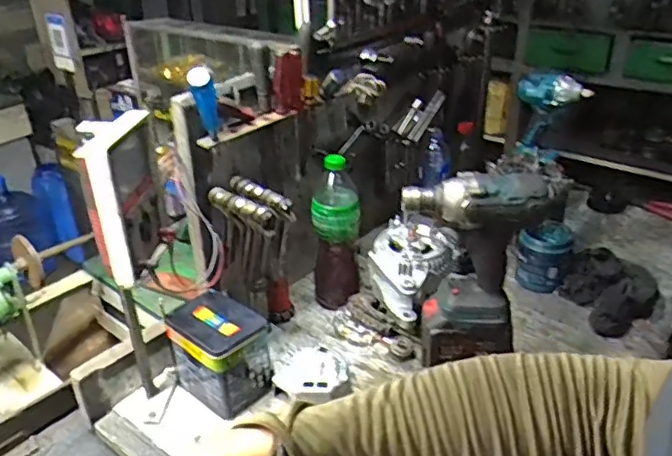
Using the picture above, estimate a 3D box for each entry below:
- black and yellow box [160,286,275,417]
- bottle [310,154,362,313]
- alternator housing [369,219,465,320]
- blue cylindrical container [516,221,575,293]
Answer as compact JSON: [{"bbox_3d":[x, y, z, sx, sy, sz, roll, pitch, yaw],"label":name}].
[{"bbox_3d":[-0.163,0.178,0.852,0.125,0.123,0.091,22,36,36],"label":"black and yellow box"},{"bbox_3d":[0.001,0.013,0.994,0.080,0.263,0.072,-1,28,0],"label":"bottle"},{"bbox_3d":[0.121,0.058,0.989,0.118,0.098,0.162,20,35,34],"label":"alternator housing"},{"bbox_3d":[0.370,0.047,1.064,0.085,0.107,0.085,-1,28,1],"label":"blue cylindrical container"}]

